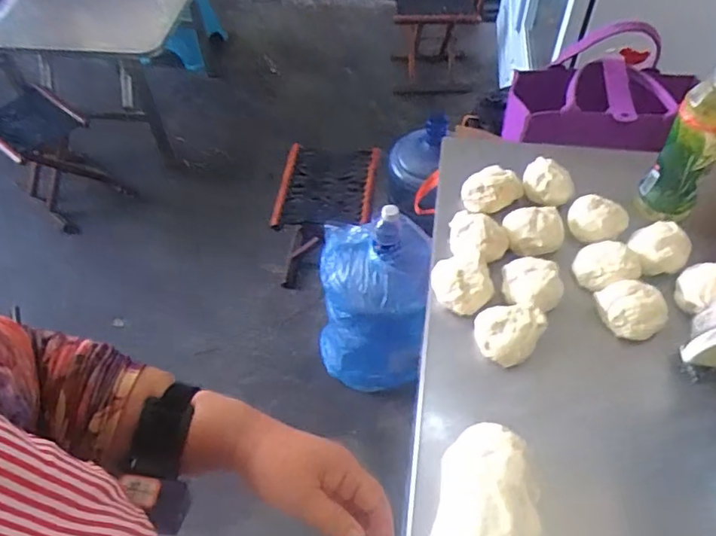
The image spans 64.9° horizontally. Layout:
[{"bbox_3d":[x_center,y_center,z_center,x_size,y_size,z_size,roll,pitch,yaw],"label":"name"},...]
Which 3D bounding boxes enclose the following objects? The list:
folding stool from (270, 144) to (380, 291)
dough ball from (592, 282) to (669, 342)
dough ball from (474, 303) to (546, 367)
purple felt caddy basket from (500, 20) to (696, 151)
[{"bbox_3d":[-0.081,-0.145,1.621,0.254,0.304,0.300,7,53,6],"label":"folding stool"},{"bbox_3d":[0.309,0.049,0.638,0.061,0.043,0.061,-1,53,1],"label":"dough ball"},{"bbox_3d":[0.166,0.073,0.627,0.067,0.041,0.064,-1,53,1],"label":"dough ball"},{"bbox_3d":[0.402,-0.280,0.917,0.275,0.214,0.173,0,53,1],"label":"purple felt caddy basket"}]

